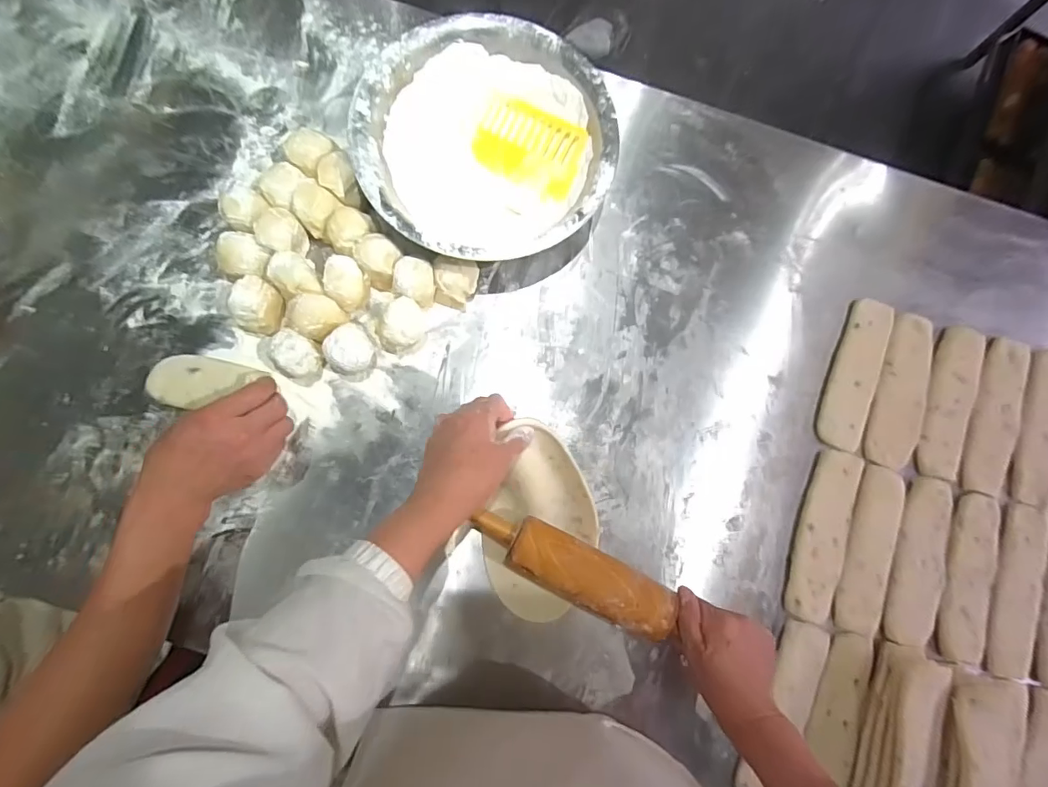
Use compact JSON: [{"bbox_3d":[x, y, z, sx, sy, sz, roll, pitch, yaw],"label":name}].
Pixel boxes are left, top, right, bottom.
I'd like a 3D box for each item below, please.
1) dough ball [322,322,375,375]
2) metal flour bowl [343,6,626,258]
[{"bbox_3d":[-0.186,-0.044,0.528,0.045,0.055,0.052,-26,84,-7],"label":"dough ball"},{"bbox_3d":[-0.043,-0.272,0.558,0.269,0.084,0.271,1,81,-3],"label":"metal flour bowl"}]

